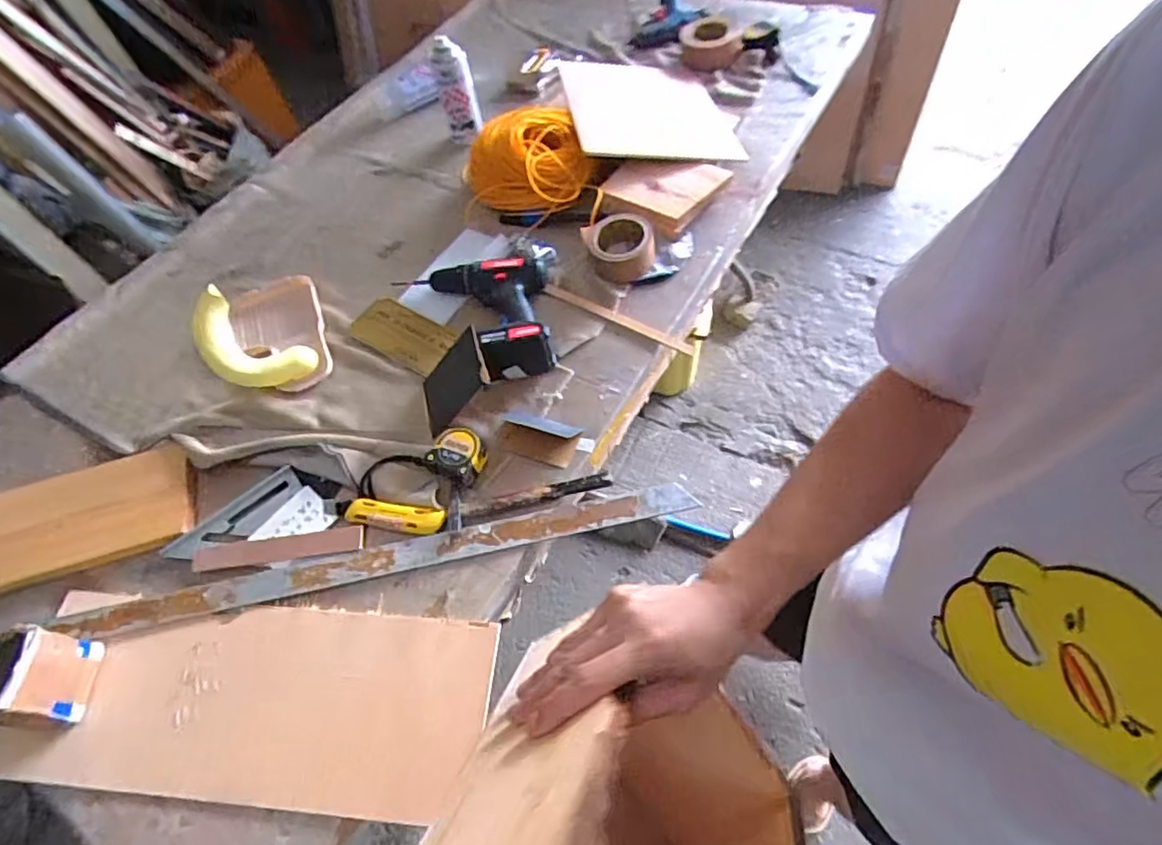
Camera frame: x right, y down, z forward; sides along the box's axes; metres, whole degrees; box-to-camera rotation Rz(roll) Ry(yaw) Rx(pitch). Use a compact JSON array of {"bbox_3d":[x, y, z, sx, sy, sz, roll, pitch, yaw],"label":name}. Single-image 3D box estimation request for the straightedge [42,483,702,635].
[{"bbox_3d":[-0.241,0.166,0.727,0.749,0.014,0.038,-12,63,-1],"label":"straightedge"}]

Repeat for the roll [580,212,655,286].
[{"bbox_3d":[0.064,-0.269,0.931,0.097,0.059,0.096,-4,58,6],"label":"roll"}]

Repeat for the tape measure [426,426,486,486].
[{"bbox_3d":[-0.159,0.039,0.778,0.073,0.034,0.056,24,65,21],"label":"tape measure"}]

